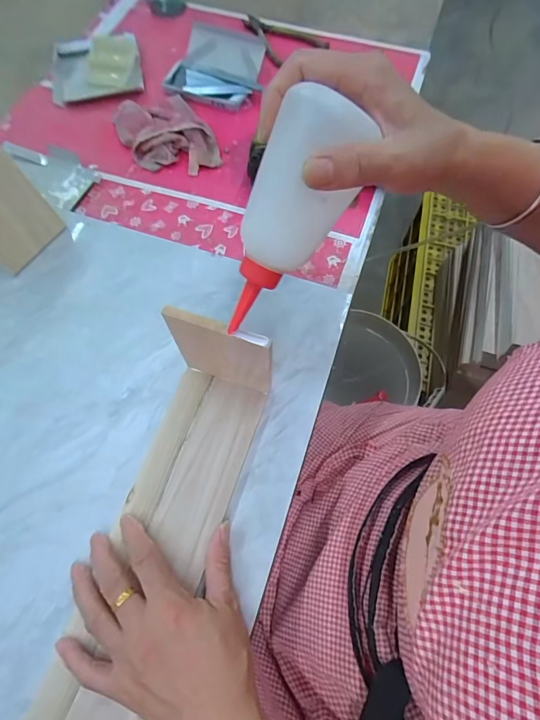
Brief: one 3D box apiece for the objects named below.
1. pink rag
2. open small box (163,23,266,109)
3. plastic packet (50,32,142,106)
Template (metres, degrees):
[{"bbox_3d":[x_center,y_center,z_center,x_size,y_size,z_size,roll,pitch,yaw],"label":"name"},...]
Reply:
[{"bbox_3d":[-0.147,-0.319,0.547,0.109,0.028,0.160,-27,69,-11],"label":"pink rag"},{"bbox_3d":[-0.082,-0.445,0.595,0.134,0.024,0.115,13,85,6],"label":"open small box"},{"bbox_3d":[-0.275,-0.465,0.608,0.136,0.033,0.128,-10,66,-4],"label":"plastic packet"}]

